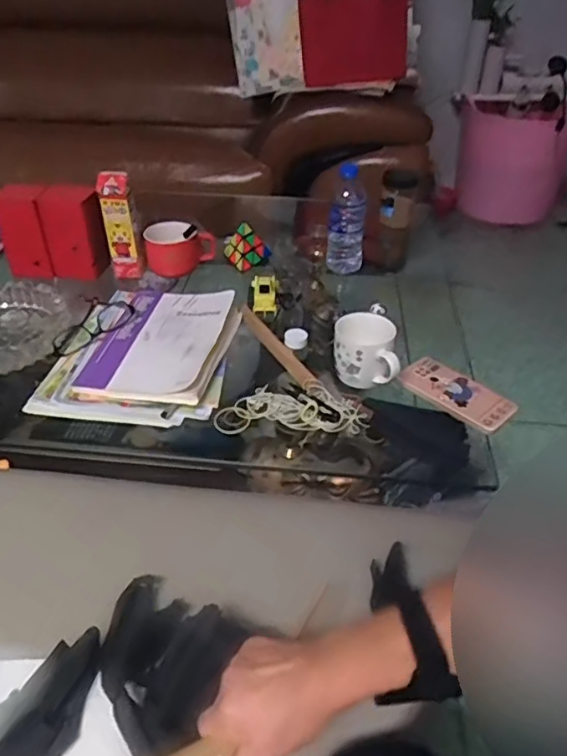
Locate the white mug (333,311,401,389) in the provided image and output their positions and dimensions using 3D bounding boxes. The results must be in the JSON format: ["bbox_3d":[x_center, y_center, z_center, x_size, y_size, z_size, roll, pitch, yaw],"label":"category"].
[{"bbox_3d":[0.117,-0.037,0.810,0.093,0.076,0.080,8,38,9],"label":"white mug"}]

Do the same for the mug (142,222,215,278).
[{"bbox_3d":[-0.192,-0.248,1.076,0.128,0.095,0.082,-4,38,-7],"label":"mug"}]

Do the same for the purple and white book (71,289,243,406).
[{"bbox_3d":[-0.176,-0.054,0.865,0.190,0.031,0.268,3,40,12],"label":"purple and white book"}]

